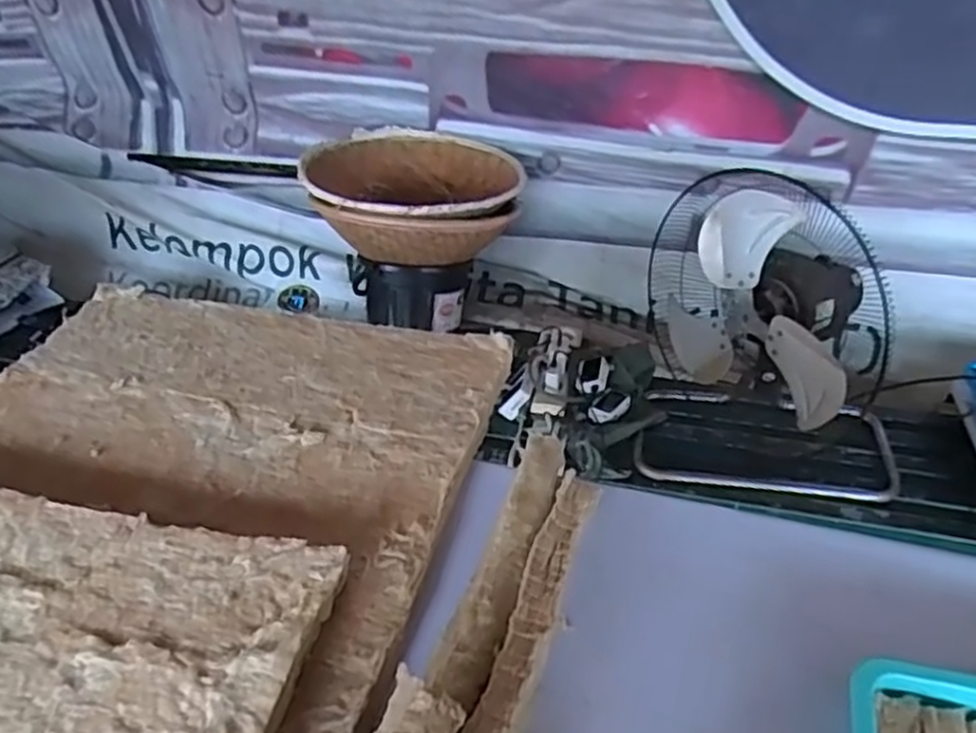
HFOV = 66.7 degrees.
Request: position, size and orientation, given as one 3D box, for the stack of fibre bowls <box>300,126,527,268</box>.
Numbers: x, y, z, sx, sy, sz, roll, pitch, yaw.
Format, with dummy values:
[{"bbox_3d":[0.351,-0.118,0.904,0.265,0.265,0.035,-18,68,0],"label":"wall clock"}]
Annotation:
[{"bbox_3d":[-0.141,-0.361,1.506,0.420,0.157,0.435,4,40,10],"label":"stack of fibre bowls"}]

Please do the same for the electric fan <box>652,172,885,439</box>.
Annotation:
[{"bbox_3d":[0.436,-0.098,1.190,0.208,0.383,0.399,-28,46,-26],"label":"electric fan"}]

